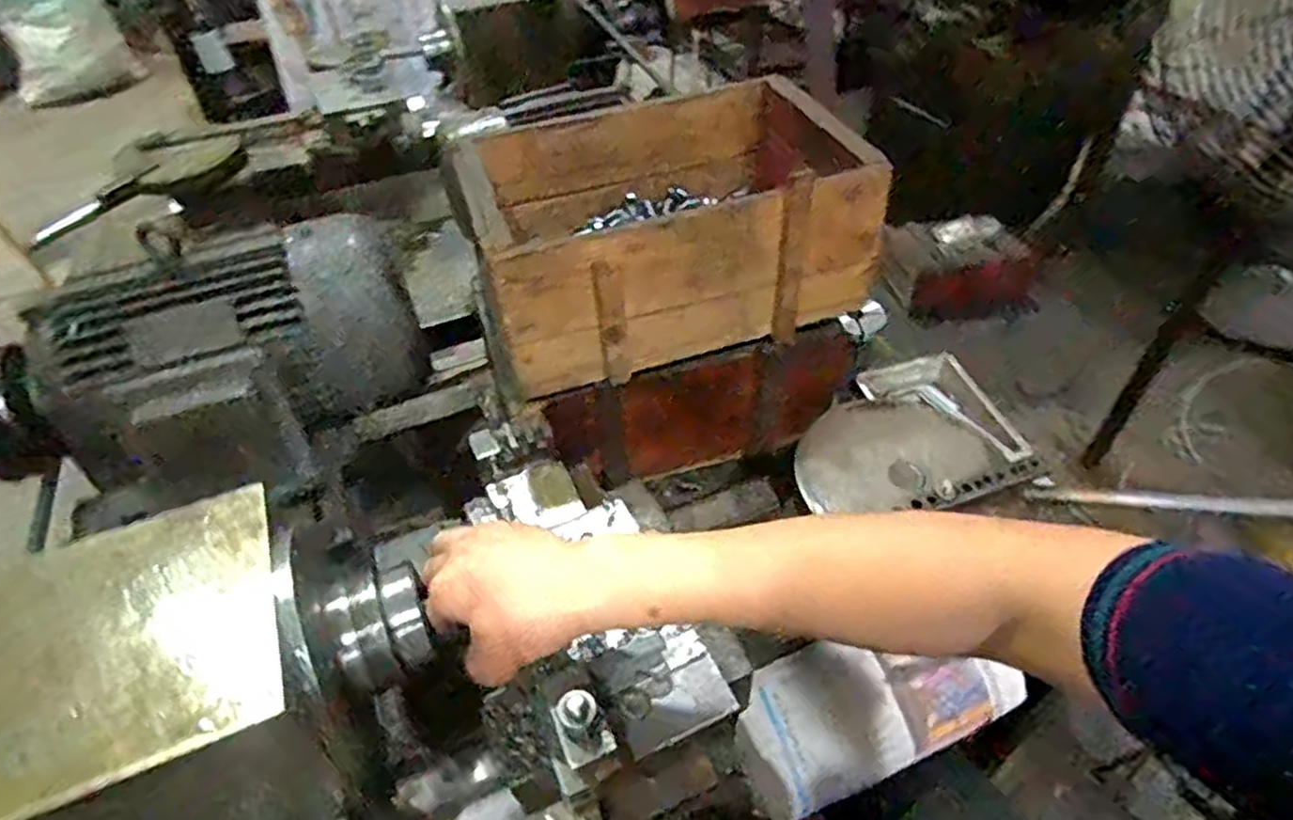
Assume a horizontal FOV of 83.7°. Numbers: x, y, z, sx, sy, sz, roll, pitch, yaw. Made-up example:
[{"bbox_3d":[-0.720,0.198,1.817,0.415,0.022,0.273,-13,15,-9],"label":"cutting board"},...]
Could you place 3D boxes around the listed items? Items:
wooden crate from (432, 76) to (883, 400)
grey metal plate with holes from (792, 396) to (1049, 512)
[{"bbox_3d":[0.009,-0.186,0.720,0.352,0.146,0.247,-15,46,-13],"label":"wooden crate"},{"bbox_3d":[0.227,0.036,0.644,0.193,0.018,0.125,-11,45,-9],"label":"grey metal plate with holes"}]

